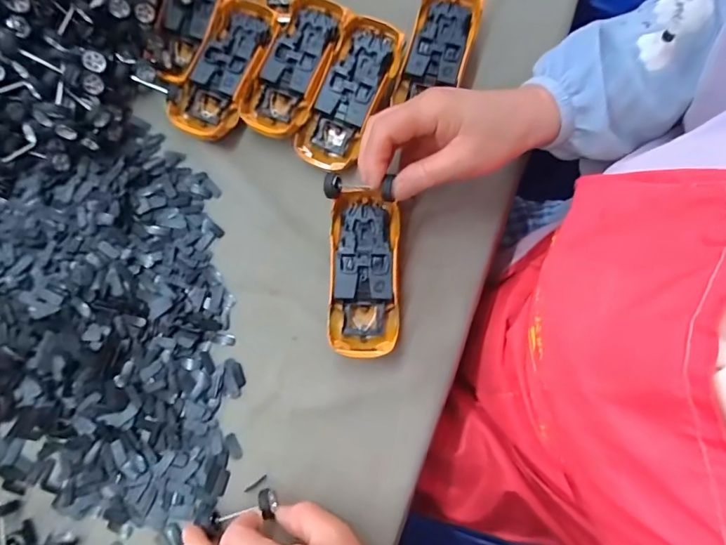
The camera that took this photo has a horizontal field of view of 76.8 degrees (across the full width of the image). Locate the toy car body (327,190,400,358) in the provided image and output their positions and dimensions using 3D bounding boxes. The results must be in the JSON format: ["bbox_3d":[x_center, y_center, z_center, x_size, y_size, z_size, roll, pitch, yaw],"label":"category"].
[{"bbox_3d":[0.001,-0.002,0.359,0.053,0.021,0.129,0,79,2],"label":"toy car body"}]

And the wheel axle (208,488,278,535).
[{"bbox_3d":[-0.088,0.174,0.333,0.049,0.017,0.018,-19,79,-1],"label":"wheel axle"}]

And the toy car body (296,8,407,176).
[{"bbox_3d":[-0.012,-0.151,0.396,0.058,0.026,0.128,26,94,6],"label":"toy car body"}]

